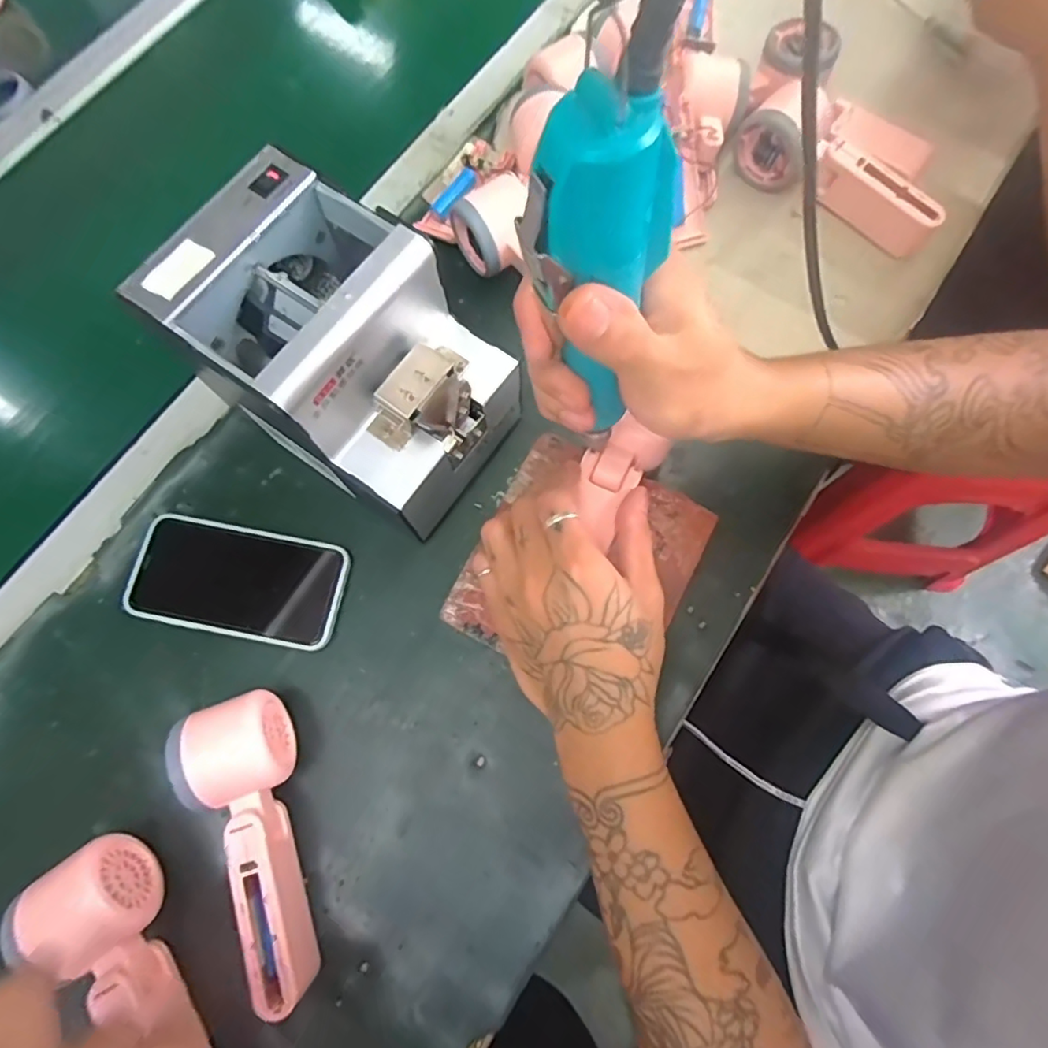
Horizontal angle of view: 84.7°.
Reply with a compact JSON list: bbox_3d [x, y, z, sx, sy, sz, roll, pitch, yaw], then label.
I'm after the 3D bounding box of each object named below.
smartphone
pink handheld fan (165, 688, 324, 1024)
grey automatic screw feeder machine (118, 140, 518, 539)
[{"bbox_3d":[-0.200,0.040,0.403,0.144,0.012,0.073,11,74,5],"label":"smartphone"},{"bbox_3d":[-0.163,0.188,0.343,0.055,0.054,0.164,-16,74,-2],"label":"pink handheld fan"},{"bbox_3d":[-0.105,-0.101,0.367,0.172,0.143,0.116,36,78,12],"label":"grey automatic screw feeder machine"}]

